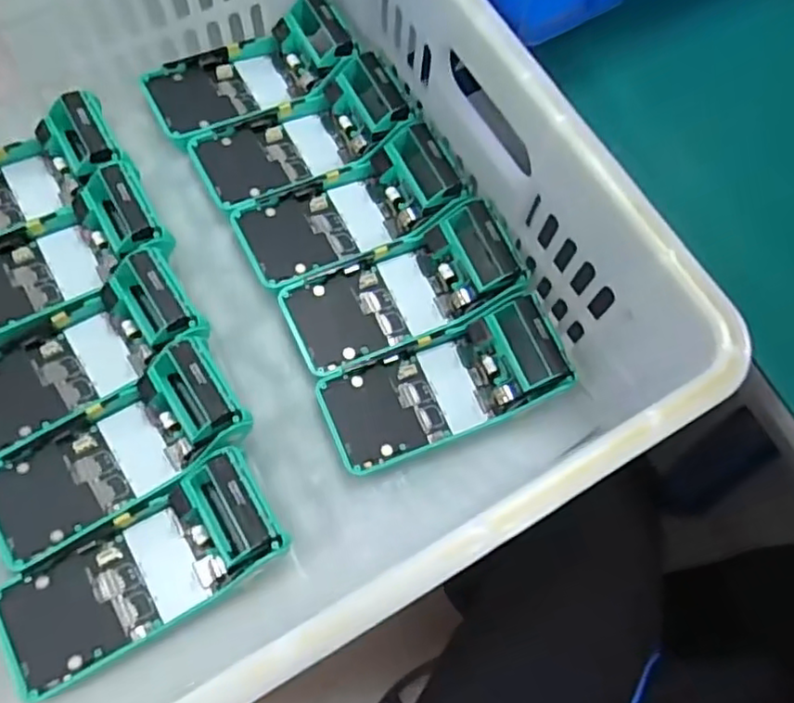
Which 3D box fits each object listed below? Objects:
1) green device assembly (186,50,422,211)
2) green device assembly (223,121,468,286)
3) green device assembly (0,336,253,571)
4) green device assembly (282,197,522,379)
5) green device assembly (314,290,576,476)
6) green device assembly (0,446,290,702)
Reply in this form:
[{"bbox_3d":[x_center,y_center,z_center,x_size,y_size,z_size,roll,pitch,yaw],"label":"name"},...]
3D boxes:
[{"bbox_3d":[-0.074,-0.170,0.503,0.162,0.042,0.076,-24,73,-11],"label":"green device assembly"},{"bbox_3d":[-0.034,-0.109,0.487,0.166,0.044,0.074,-23,73,-11],"label":"green device assembly"},{"bbox_3d":[-0.182,0.062,0.420,0.167,0.044,0.075,-29,74,-12],"label":"green device assembly"},{"bbox_3d":[0.003,-0.045,0.466,0.161,0.049,0.070,-23,73,-10],"label":"green device assembly"},{"bbox_3d":[0.033,0.022,0.449,0.167,0.041,0.077,-21,73,-10],"label":"green device assembly"},{"bbox_3d":[-0.156,0.133,0.398,0.172,0.045,0.079,-28,74,-12],"label":"green device assembly"}]

